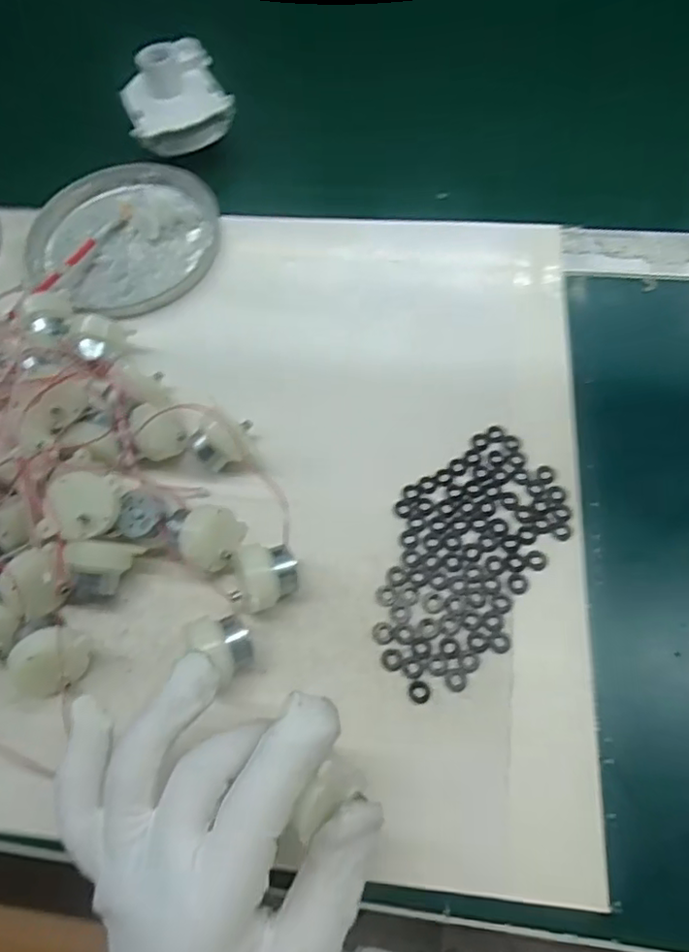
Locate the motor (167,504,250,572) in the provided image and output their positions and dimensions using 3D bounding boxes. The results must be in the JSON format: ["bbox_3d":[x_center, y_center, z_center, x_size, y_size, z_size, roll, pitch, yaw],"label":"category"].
[{"bbox_3d":[-0.068,0.033,0.302,0.036,0.033,0.028,-12,64,-2],"label":"motor"}]

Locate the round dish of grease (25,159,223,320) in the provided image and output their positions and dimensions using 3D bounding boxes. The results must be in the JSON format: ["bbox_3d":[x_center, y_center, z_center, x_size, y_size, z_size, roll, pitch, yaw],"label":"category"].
[{"bbox_3d":[-0.152,-0.168,0.413,0.126,0.017,0.131,14,65,10],"label":"round dish of grease"}]

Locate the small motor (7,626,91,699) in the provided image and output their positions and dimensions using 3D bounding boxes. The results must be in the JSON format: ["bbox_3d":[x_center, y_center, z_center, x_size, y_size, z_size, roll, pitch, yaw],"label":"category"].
[{"bbox_3d":[-0.137,0.086,0.278,0.026,0.031,0.031,20,67,13],"label":"small motor"}]

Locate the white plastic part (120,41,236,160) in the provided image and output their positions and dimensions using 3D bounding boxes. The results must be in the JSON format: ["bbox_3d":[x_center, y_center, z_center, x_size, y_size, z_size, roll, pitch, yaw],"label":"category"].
[{"bbox_3d":[-0.130,-0.291,0.452,0.074,0.047,0.087,-23,65,-8],"label":"white plastic part"}]

